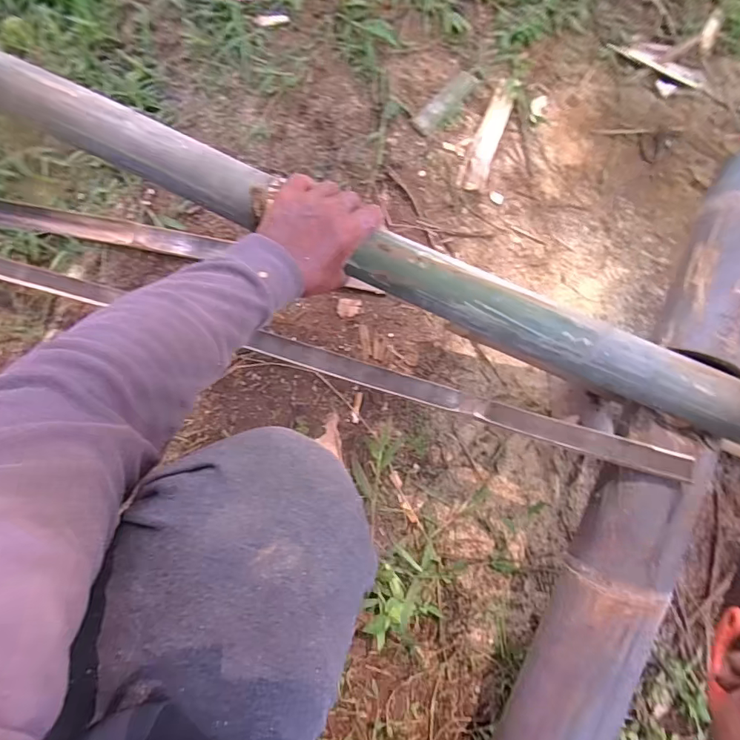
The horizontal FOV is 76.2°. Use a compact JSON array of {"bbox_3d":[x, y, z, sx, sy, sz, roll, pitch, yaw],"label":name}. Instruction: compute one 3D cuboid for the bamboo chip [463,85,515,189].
[{"bbox_3d":[0.190,-0.371,0.751,0.037,0.012,0.193,19,74,4],"label":"bamboo chip"}]

